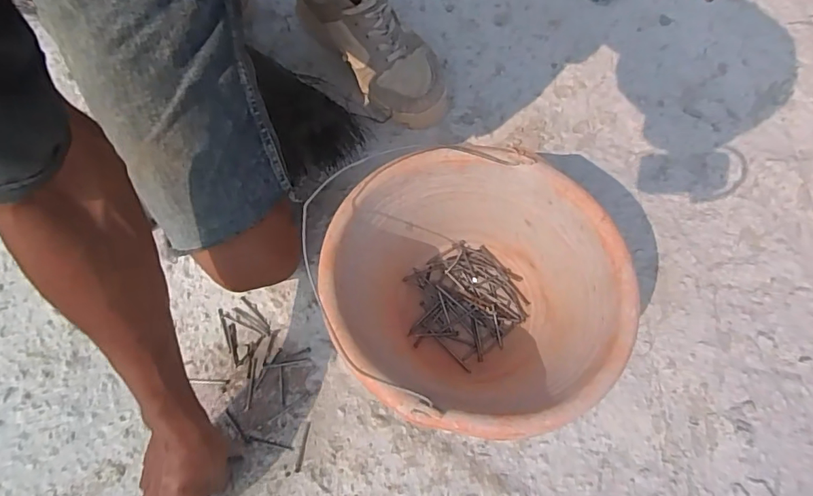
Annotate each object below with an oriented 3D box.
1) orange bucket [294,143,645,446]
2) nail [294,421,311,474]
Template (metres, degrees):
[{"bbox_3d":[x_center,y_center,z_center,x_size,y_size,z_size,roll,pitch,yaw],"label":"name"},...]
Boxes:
[{"bbox_3d":[0.057,0.054,0.483,0.247,0.188,0.223,8,72,4],"label":"orange bucket"},{"bbox_3d":[-0.112,0.216,0.532,0.007,0.004,0.051,9,72,4],"label":"nail"}]

